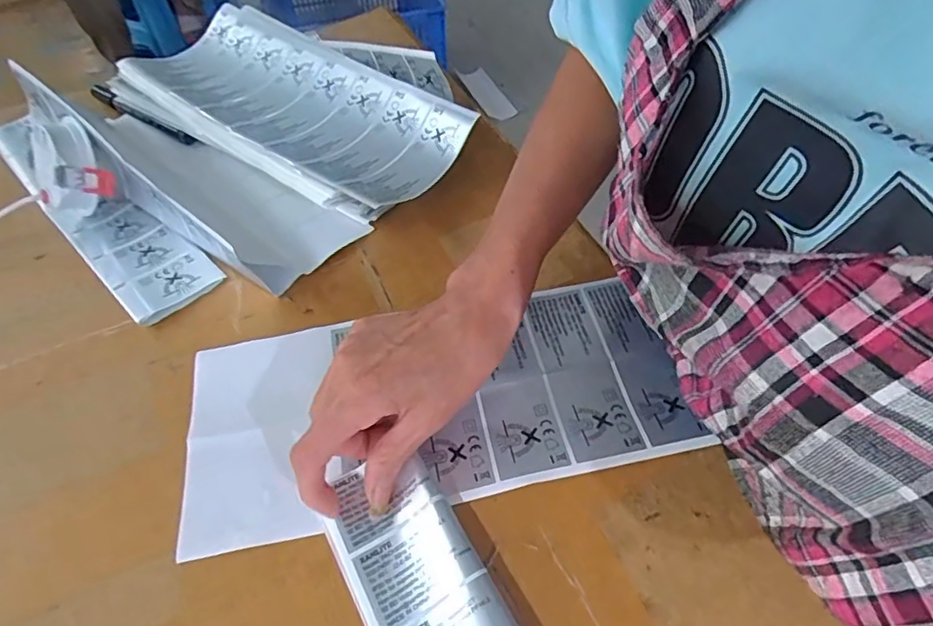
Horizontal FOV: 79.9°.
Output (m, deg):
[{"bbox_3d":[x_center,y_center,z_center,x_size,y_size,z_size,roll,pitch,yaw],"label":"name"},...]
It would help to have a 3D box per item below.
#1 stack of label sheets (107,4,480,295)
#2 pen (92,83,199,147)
[{"bbox_3d":[-0.168,-0.166,0.475,0.325,0.045,0.230,36,62,26],"label":"stack of label sheets"},{"bbox_3d":[-0.297,-0.182,0.503,0.147,0.009,0.008,28,59,22],"label":"pen"}]

